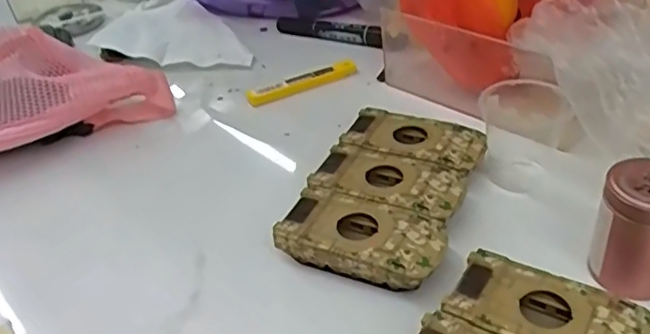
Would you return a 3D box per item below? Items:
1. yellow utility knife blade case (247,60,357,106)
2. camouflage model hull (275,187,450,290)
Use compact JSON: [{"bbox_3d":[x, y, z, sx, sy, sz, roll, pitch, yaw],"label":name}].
[{"bbox_3d":[-0.021,-0.076,0.557,0.107,0.017,0.010,-22,39,-21],"label":"yellow utility knife blade case"},{"bbox_3d":[0.023,0.046,0.373,0.094,0.027,0.048,10,39,21],"label":"camouflage model hull"}]

